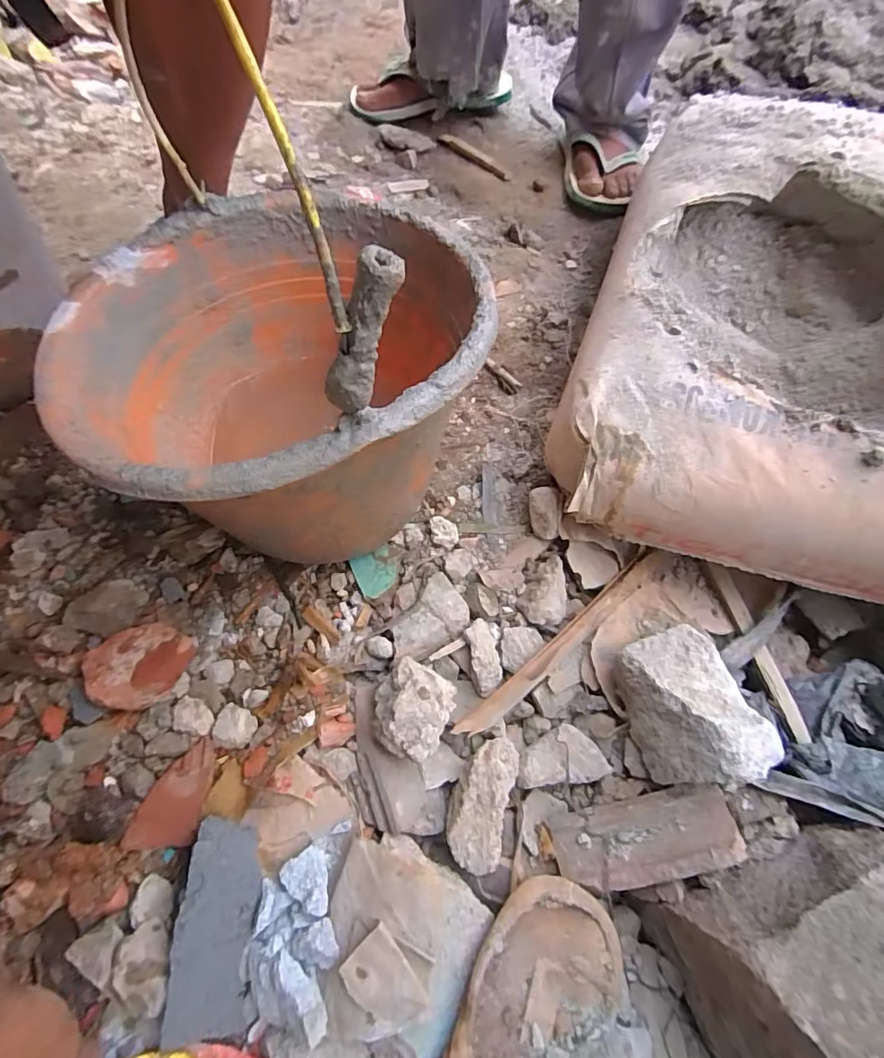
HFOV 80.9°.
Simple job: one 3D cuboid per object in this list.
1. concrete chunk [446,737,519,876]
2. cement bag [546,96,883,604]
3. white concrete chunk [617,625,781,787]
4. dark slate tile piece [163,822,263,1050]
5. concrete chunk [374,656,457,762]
[{"bbox_3d":[0.031,0.217,0.413,0.044,0.027,0.094,15,65,8],"label":"concrete chunk"},{"bbox_3d":[0.353,-0.221,0.535,0.368,0.144,0.583,20,64,7],"label":"cement bag"},{"bbox_3d":[0.192,0.137,0.407,0.075,0.076,0.113,-12,65,-9],"label":"white concrete chunk"},{"bbox_3d":[-0.153,0.268,0.349,0.053,0.014,0.126,15,68,-41],"label":"dark slate tile piece"},{"bbox_3d":[-0.026,0.142,0.410,0.062,0.040,0.068,1,64,-3],"label":"concrete chunk"}]

